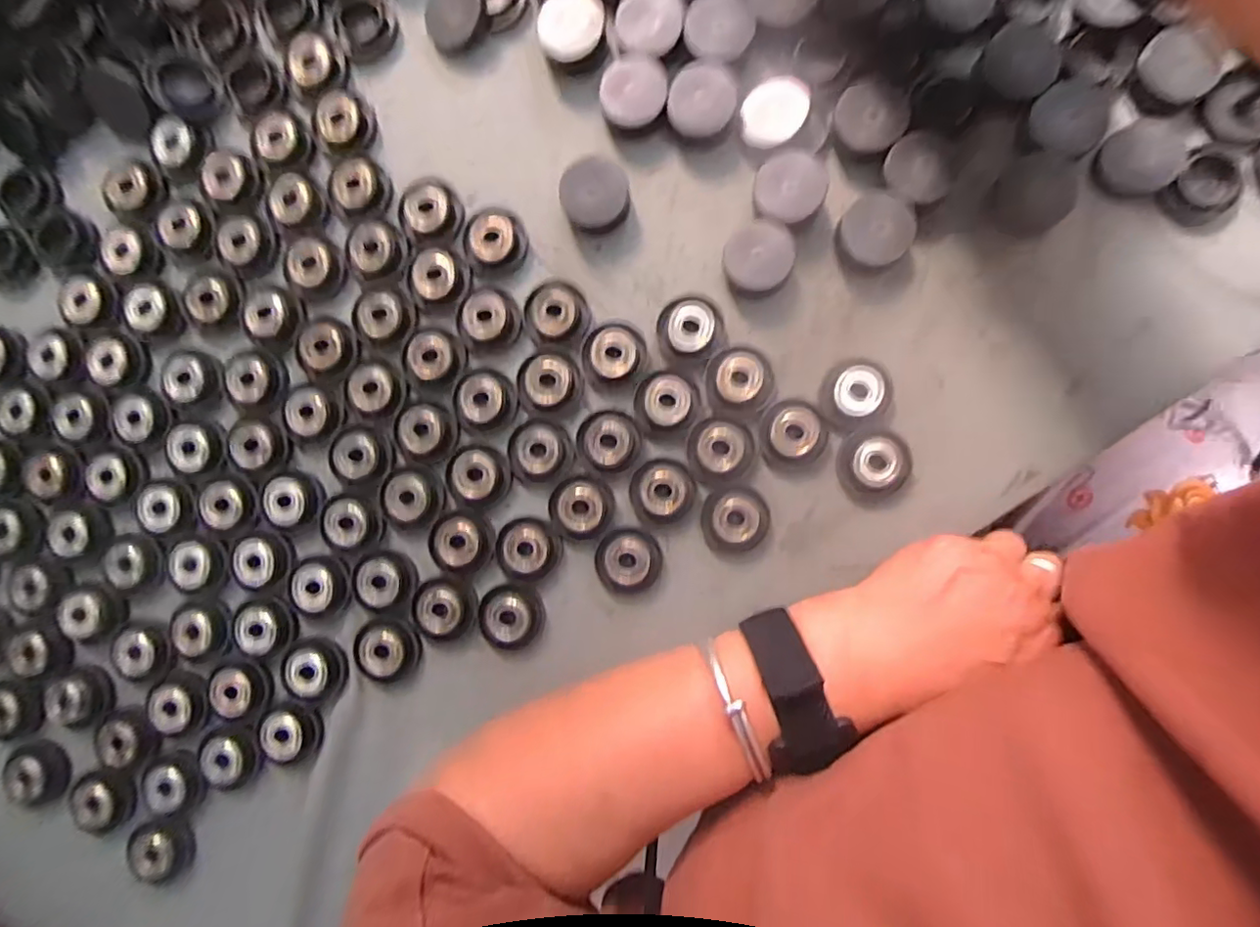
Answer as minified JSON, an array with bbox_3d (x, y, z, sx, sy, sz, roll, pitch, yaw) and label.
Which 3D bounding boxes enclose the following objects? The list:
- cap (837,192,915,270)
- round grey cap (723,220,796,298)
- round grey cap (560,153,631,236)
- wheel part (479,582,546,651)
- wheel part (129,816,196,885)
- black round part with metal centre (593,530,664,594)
[{"bbox_3d":[0.112,-0.106,0.270,0.034,0.018,0.032,0,89,5],"label":"cap"},{"bbox_3d":[0.061,-0.097,0.277,0.032,0.013,0.031,0,89,5],"label":"round grey cap"},{"bbox_3d":[-0.017,-0.130,0.283,0.032,0.017,0.030,0,89,5],"label":"round grey cap"},{"bbox_3d":[-0.058,0.075,0.283,0.031,0.012,0.031,0,89,5],"label":"wheel part"},{"bbox_3d":[-0.236,0.196,0.294,0.033,0.005,0.030,0,89,5],"label":"wheel part"},{"bbox_3d":[-0.001,0.048,0.280,0.031,0.010,0.031,0,89,5],"label":"black round part with metal centre"}]

